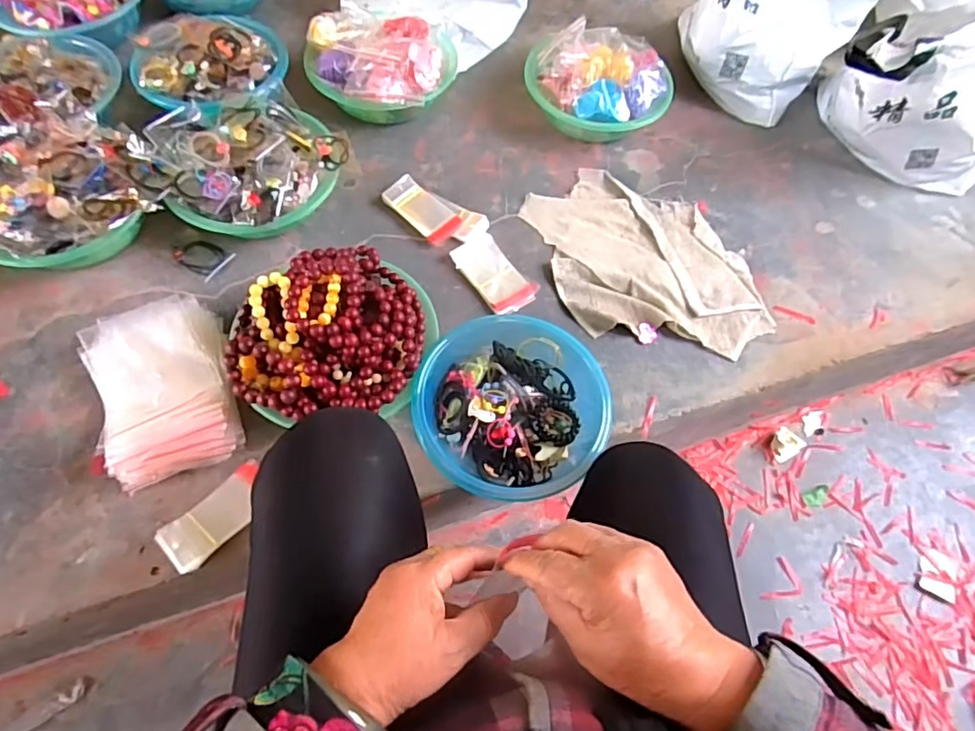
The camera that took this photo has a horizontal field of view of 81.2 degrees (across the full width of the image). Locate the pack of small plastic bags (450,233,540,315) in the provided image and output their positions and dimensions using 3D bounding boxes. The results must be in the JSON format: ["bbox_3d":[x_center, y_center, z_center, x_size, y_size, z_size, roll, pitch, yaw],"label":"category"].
[{"bbox_3d":[0.011,-0.128,0.806,0.073,0.020,0.130,-35,70,-19],"label":"pack of small plastic bags"}]

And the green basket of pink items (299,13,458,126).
[{"bbox_3d":[-0.172,-0.471,0.915,0.236,0.099,0.183,4,63,-2],"label":"green basket of pink items"}]

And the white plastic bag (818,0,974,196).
[{"bbox_3d":[0.712,-0.449,0.900,0.275,0.262,0.326,37,66,14],"label":"white plastic bag"}]

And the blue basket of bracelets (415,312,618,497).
[{"bbox_3d":[0.024,0.048,0.679,0.214,0.068,0.230,2,63,-3],"label":"blue basket of bracelets"}]

